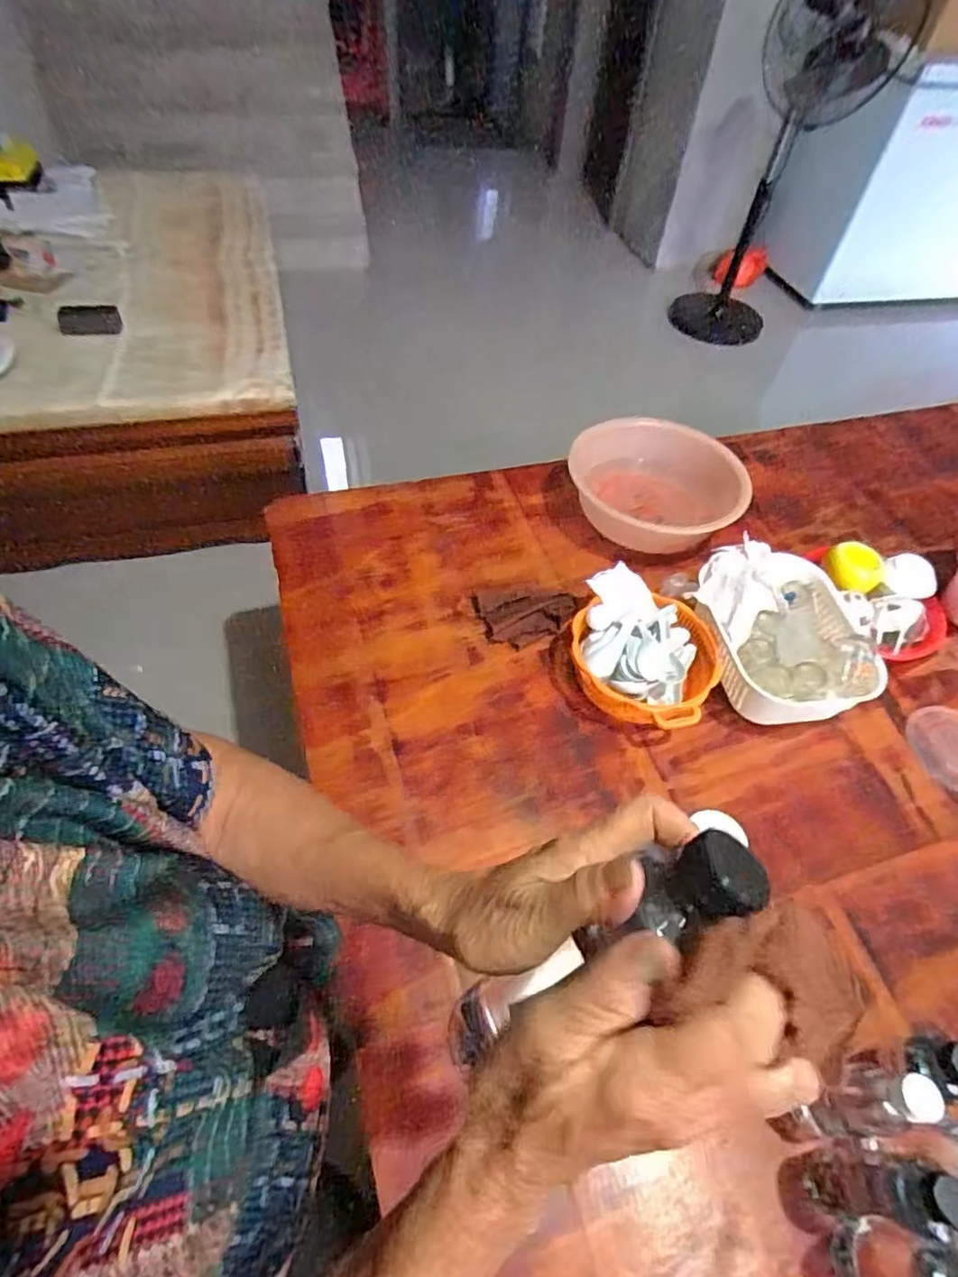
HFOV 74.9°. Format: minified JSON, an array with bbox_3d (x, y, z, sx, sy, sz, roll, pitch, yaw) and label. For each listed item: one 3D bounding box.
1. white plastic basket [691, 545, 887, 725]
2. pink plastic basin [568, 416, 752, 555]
[{"bbox_3d":[0.465,-0.002,0.975,0.246,0.127,0.256,4,52,-1],"label":"white plastic basket"},{"bbox_3d":[0.330,-0.284,1.206,0.325,0.107,0.325,2,52,-3],"label":"pink plastic basin"}]

